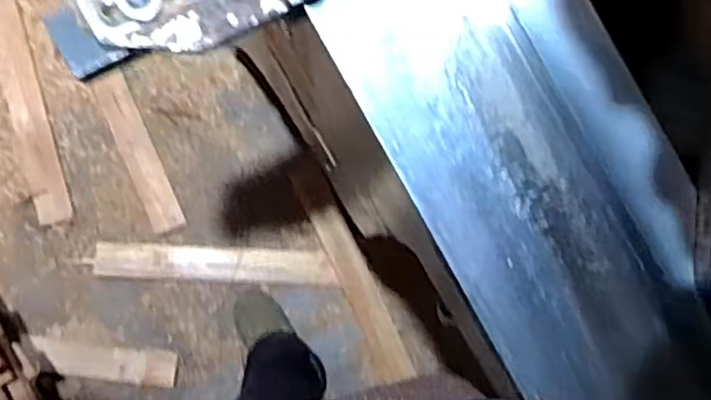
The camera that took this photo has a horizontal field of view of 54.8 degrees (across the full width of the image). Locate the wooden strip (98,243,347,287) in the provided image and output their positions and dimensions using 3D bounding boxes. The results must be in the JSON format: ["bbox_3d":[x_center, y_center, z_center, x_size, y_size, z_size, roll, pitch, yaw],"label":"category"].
[{"bbox_3d":[-0.262,0.123,1.304,0.447,0.019,0.066,3,87,-7],"label":"wooden strip"}]

